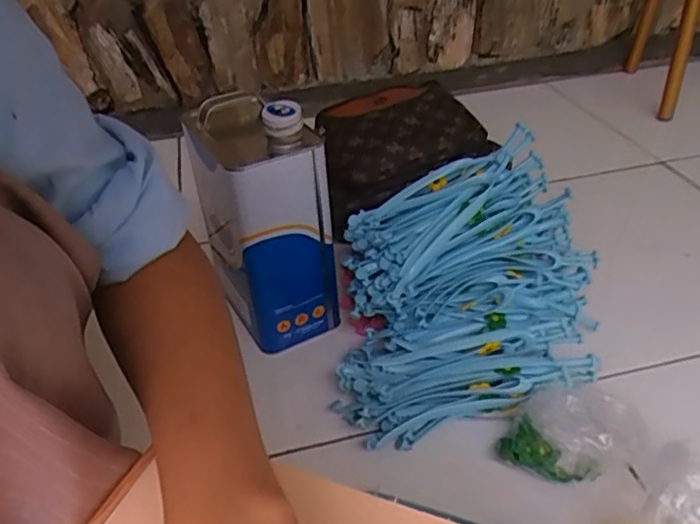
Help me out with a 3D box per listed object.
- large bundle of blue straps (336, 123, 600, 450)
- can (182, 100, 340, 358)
[{"bbox_3d":[0.118,0.013,0.648,0.290,0.188,0.276,-8,37,-6],"label":"large bundle of blue straps"},{"bbox_3d":[-0.105,-0.055,0.678,0.102,0.261,0.167,-27,43,-28],"label":"can"}]

